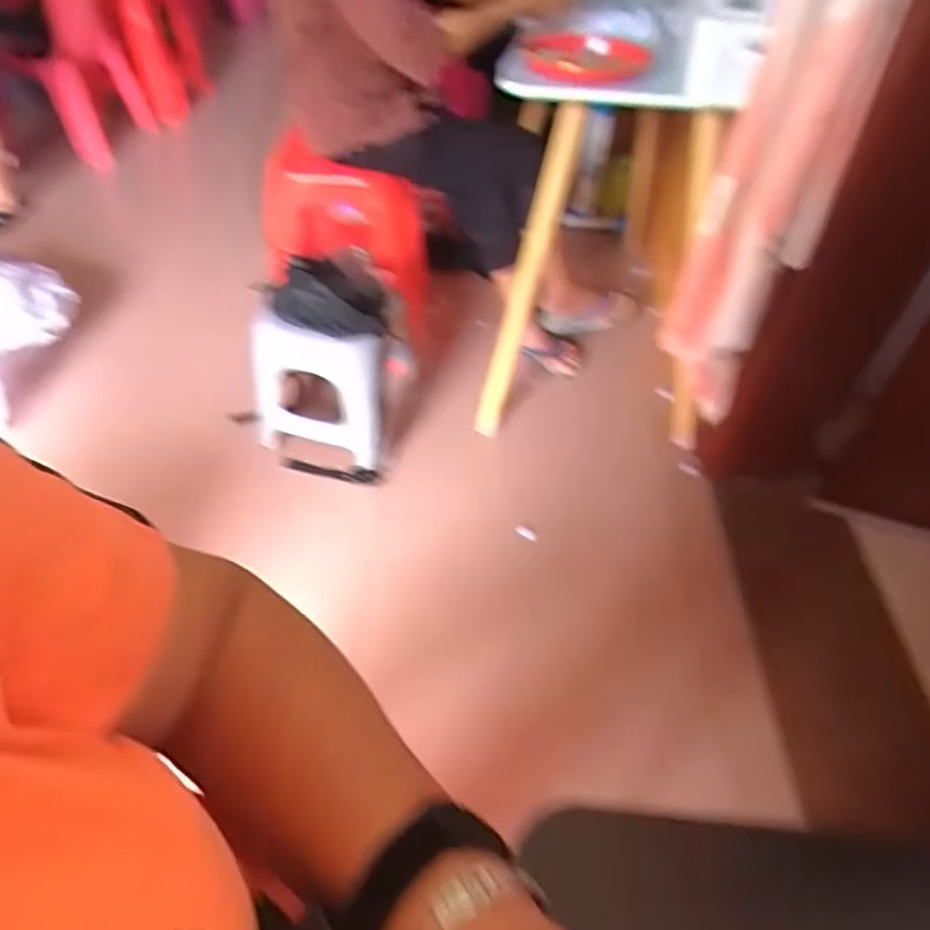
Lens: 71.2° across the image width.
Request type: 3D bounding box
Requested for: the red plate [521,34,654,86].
[{"bbox_3d":[0.217,-0.700,1.129,0.205,0.046,0.206,1,49,-1],"label":"red plate"}]

